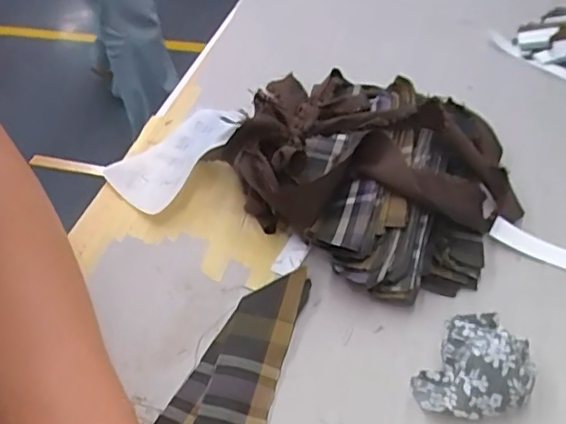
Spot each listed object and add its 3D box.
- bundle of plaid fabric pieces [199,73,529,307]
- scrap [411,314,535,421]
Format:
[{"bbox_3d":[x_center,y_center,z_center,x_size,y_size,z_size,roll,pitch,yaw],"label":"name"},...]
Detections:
[{"bbox_3d":[0.046,-0.040,0.390,0.214,0.043,0.161,31,51,29],"label":"bundle of plaid fabric pieces"},{"bbox_3d":[0.092,0.076,0.277,0.043,0.035,0.044,32,52,30],"label":"scrap"}]

